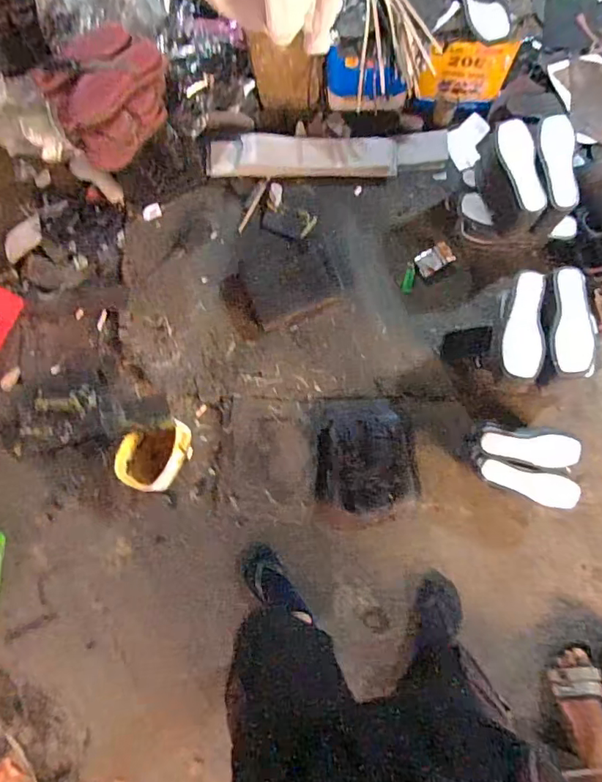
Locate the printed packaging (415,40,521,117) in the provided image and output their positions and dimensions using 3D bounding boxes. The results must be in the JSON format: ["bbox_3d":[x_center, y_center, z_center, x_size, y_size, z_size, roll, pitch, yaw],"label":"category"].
[{"bbox_3d":[0.443,-0.846,1.357,0.232,0.211,0.074,5,83,6],"label":"printed packaging"}]

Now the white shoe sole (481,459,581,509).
[{"bbox_3d":[0.534,0.217,1.182,0.212,0.031,0.069,16,82,8],"label":"white shoe sole"}]

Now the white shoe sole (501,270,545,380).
[{"bbox_3d":[0.486,-0.146,1.102,0.080,0.027,0.235,3,89,36],"label":"white shoe sole"}]

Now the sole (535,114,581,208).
[{"bbox_3d":[0.580,-0.522,1.144,0.077,0.035,0.213,-5,80,5],"label":"sole"}]

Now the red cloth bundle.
[{"bbox_3d":[-0.456,-0.718,1.250,0.299,0.222,0.198,-25,83,2],"label":"red cloth bundle"}]

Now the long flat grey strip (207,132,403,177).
[{"bbox_3d":[0.002,-0.684,1.481,0.553,0.045,0.115,-1,82,5],"label":"long flat grey strip"}]

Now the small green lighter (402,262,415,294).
[{"bbox_3d":[0.310,-0.323,1.448,0.030,0.009,0.089,9,98,5],"label":"small green lighter"}]

